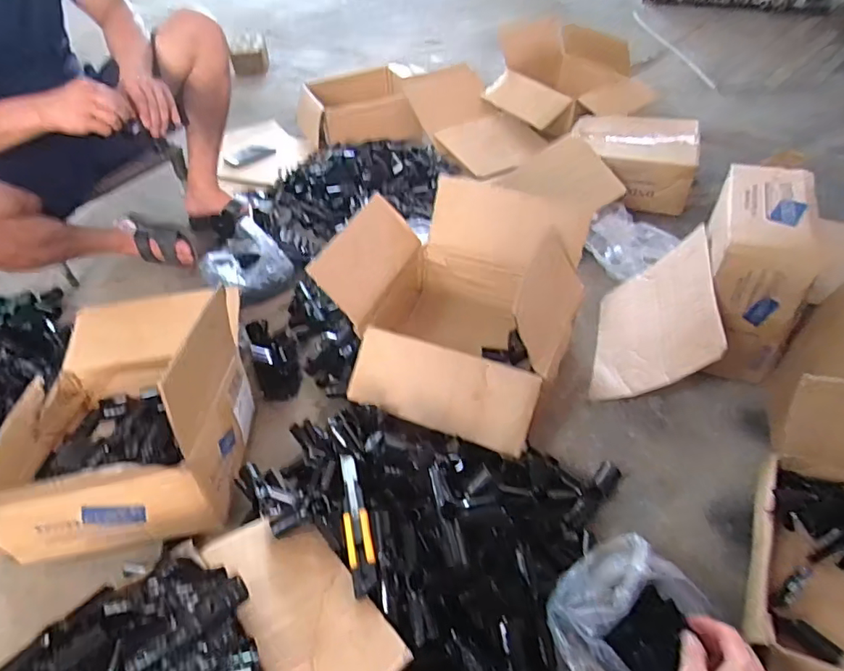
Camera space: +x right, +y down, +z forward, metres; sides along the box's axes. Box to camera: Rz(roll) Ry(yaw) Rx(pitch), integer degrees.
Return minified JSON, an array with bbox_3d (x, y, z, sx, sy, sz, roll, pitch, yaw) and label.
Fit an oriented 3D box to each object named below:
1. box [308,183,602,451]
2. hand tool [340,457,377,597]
[{"bbox_3d":[0.057,-0.051,0.990,0.420,0.251,0.452,14,46,18],"label":"box"},{"bbox_3d":[-0.085,0.236,0.682,0.032,0.010,0.193,-11,44,-7],"label":"hand tool"}]

